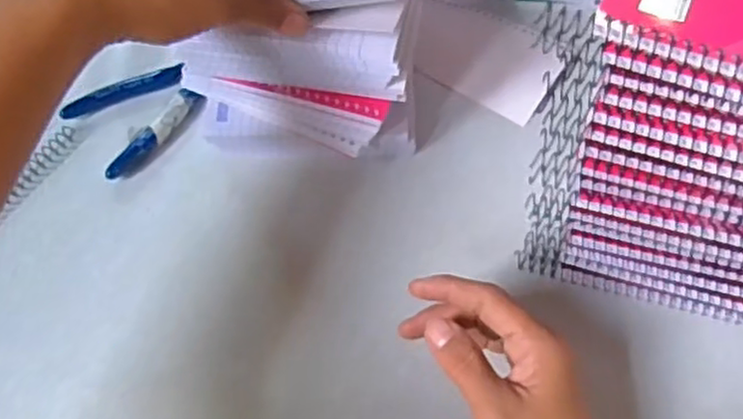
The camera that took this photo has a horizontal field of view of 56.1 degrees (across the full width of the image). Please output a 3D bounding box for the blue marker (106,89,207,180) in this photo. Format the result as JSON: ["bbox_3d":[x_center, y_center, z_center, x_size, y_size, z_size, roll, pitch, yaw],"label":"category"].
[{"bbox_3d":[-0.145,-0.051,0.472,0.016,0.015,0.084,28,66,16],"label":"blue marker"}]

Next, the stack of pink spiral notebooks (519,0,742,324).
[{"bbox_3d":[0.165,-0.035,0.358,0.160,0.177,0.103,15,63,10],"label":"stack of pink spiral notebooks"}]

